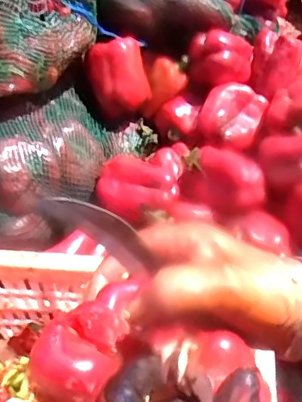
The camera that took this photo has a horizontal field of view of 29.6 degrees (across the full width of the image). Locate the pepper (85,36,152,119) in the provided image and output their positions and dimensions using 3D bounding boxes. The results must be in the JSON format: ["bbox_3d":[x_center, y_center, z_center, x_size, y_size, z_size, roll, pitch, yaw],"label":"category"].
[{"bbox_3d":[-0.050,-0.185,0.873,0.088,0.080,0.085,-17,58,-10],"label":"pepper"}]

